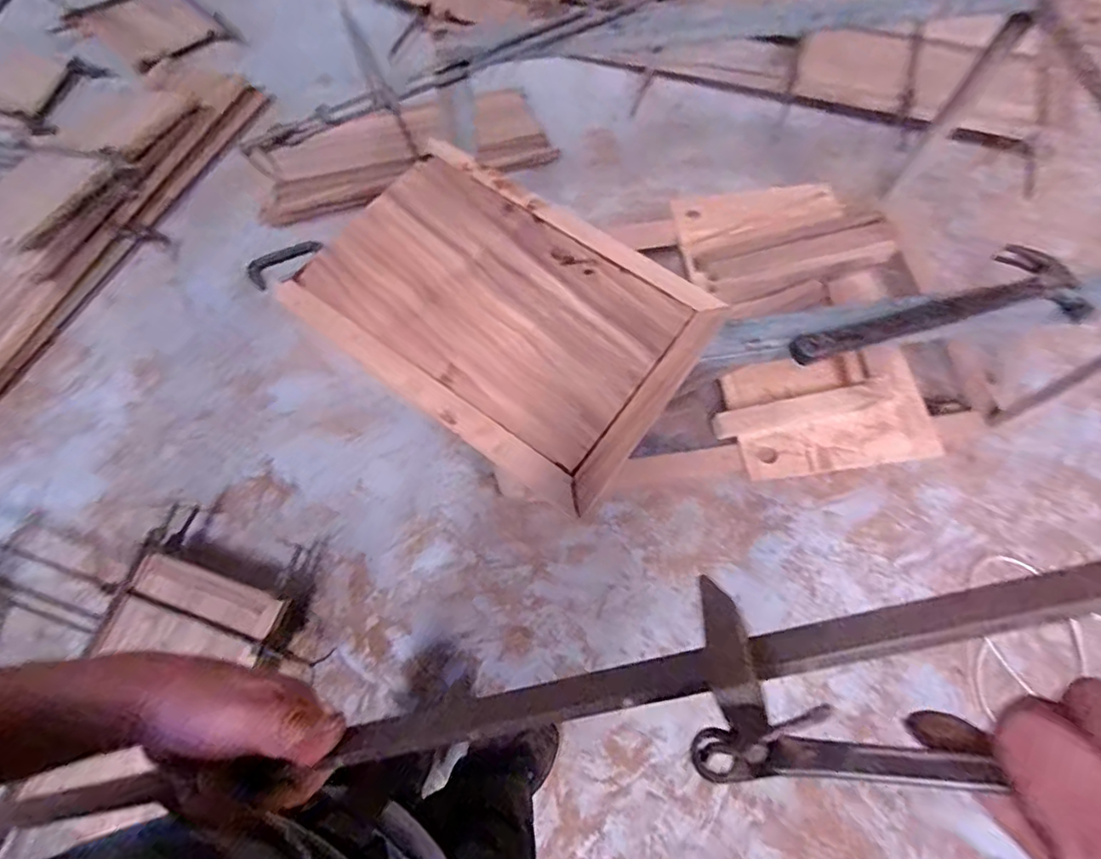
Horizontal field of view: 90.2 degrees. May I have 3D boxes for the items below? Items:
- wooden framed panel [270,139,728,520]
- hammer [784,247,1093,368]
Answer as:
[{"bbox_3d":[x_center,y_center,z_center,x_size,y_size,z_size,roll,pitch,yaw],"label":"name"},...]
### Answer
[{"bbox_3d":[-0.065,-0.164,0.716,0.497,0.041,0.343,34,72,13],"label":"wooden framed panel"},{"bbox_3d":[0.511,-0.173,0.734,0.406,0.049,0.114,-9,68,-4],"label":"hammer"}]

